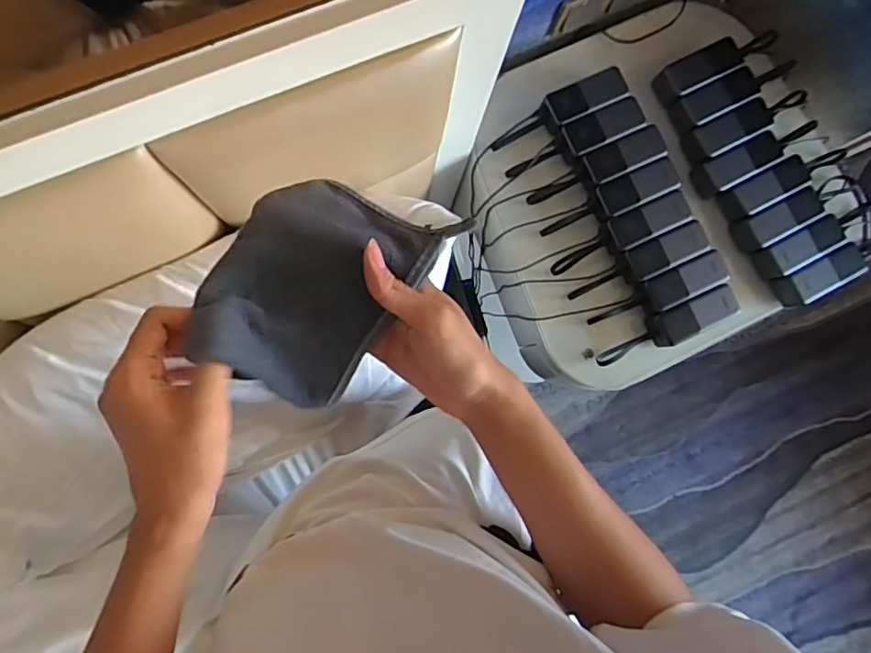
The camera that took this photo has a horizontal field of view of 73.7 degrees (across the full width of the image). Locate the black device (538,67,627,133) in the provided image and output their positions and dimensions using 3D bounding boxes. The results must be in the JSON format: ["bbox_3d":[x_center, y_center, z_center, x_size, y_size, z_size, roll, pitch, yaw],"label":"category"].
[{"bbox_3d":[0.240,-0.372,0.945,0.139,0.030,0.056,-25,88,7],"label":"black device"}]

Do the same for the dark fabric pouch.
[{"bbox_3d":[-0.071,-0.024,0.349,0.107,0.046,0.133,29,83,-2],"label":"dark fabric pouch"}]

